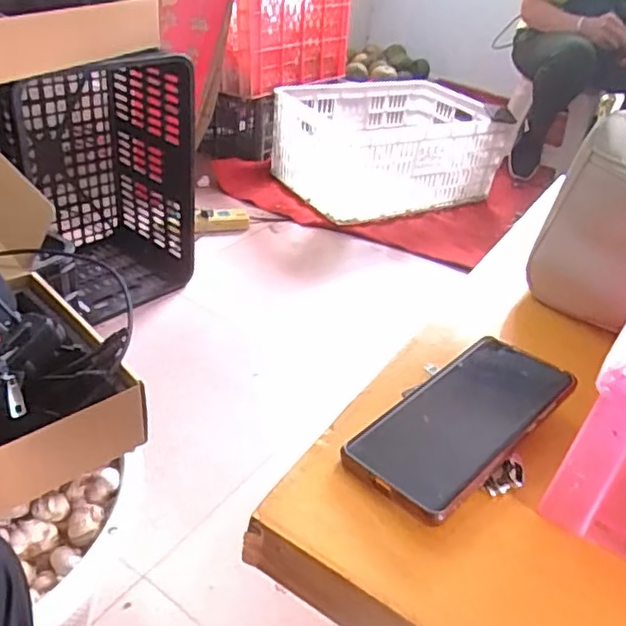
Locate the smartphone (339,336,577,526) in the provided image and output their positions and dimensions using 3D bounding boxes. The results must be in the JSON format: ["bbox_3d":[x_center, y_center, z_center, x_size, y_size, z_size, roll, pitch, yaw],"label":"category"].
[{"bbox_3d":[0.097,0.066,0.401,0.158,0.006,0.074,-31,46,-32],"label":"smartphone"}]

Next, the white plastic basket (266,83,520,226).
[{"bbox_3d":[0.232,-0.507,1.891,0.662,0.249,0.447,-14,41,-28],"label":"white plastic basket"}]

